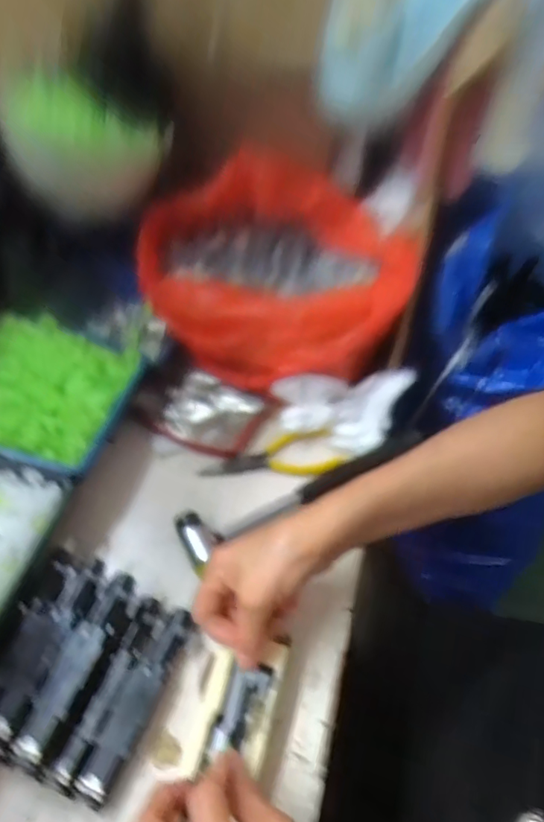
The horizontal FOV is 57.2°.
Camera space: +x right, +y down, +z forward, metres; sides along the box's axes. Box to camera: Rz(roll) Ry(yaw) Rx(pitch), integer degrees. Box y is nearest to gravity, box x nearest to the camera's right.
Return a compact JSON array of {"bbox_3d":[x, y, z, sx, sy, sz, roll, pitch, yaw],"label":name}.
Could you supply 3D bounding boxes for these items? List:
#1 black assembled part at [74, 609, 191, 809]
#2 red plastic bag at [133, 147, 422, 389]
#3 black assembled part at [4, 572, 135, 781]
[{"bbox_3d":[-0.088,0.188,0.331,0.023,0.013,0.116,16,52,13],"label":"black assembled part"},{"bbox_3d":[0.003,-0.139,0.496,0.258,0.130,0.213,19,53,15],"label":"red plastic bag"},{"bbox_3d":[-0.126,0.166,0.327,0.025,0.015,0.120,16,52,13],"label":"black assembled part"}]

